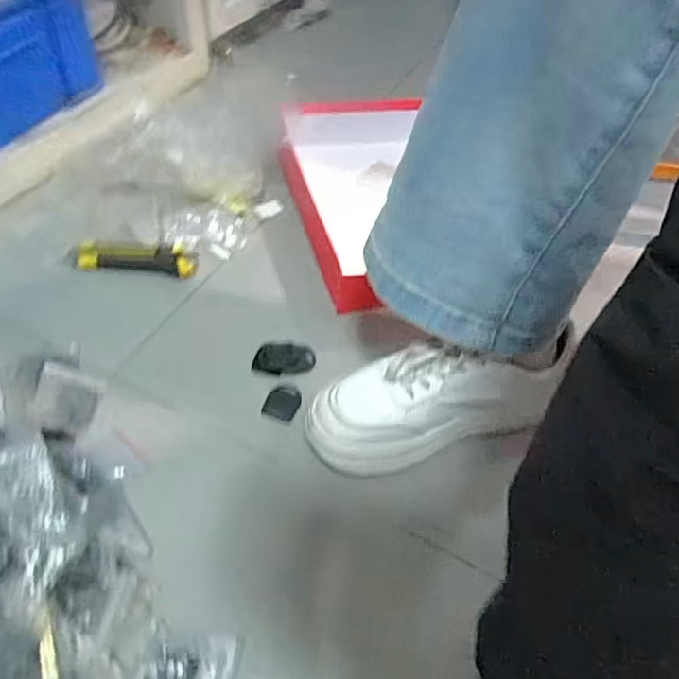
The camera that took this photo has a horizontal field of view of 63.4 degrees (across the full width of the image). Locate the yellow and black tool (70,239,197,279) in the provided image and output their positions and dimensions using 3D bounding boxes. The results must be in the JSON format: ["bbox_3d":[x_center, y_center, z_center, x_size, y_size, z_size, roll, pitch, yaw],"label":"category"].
[{"bbox_3d":[-0.229,-0.094,0.617,0.137,0.022,0.038,6,52,-1],"label":"yellow and black tool"}]

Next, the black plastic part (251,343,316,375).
[{"bbox_3d":[-0.056,0.019,0.558,0.061,0.006,0.037,1,52,-5],"label":"black plastic part"}]

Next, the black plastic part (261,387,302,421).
[{"bbox_3d":[-0.054,0.061,0.530,0.031,0.004,0.035,19,53,9],"label":"black plastic part"}]

